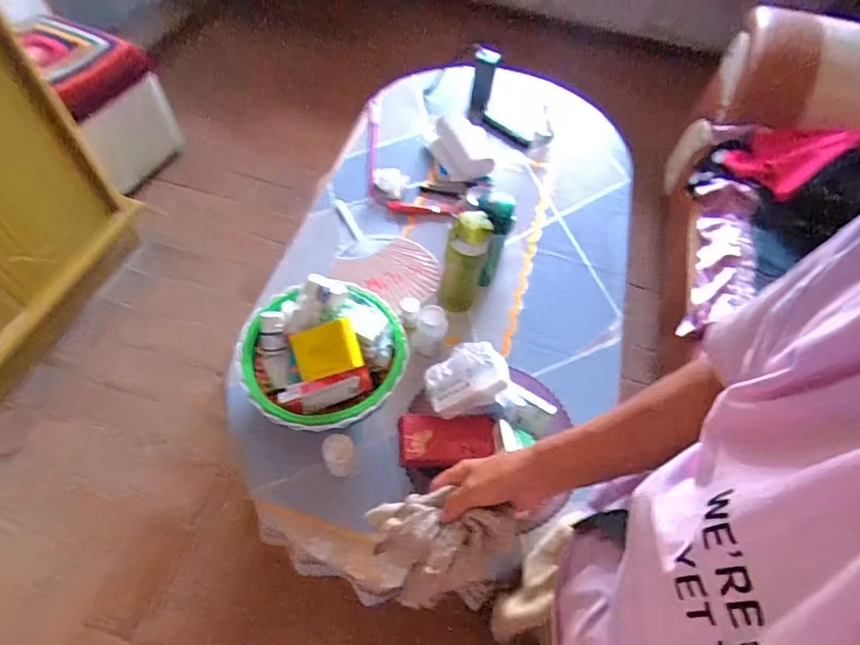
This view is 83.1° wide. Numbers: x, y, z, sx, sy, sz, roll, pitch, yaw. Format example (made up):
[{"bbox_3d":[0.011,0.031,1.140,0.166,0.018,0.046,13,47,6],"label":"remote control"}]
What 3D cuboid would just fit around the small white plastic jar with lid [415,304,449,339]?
[{"bbox_3d":[0.001,0.013,0.841,0.053,0.092,0.050,2,58,-3],"label":"small white plastic jar with lid"}]

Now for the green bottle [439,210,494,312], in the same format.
[{"bbox_3d":[0.064,-0.095,0.857,0.069,0.222,0.065,19,58,7],"label":"green bottle"}]

